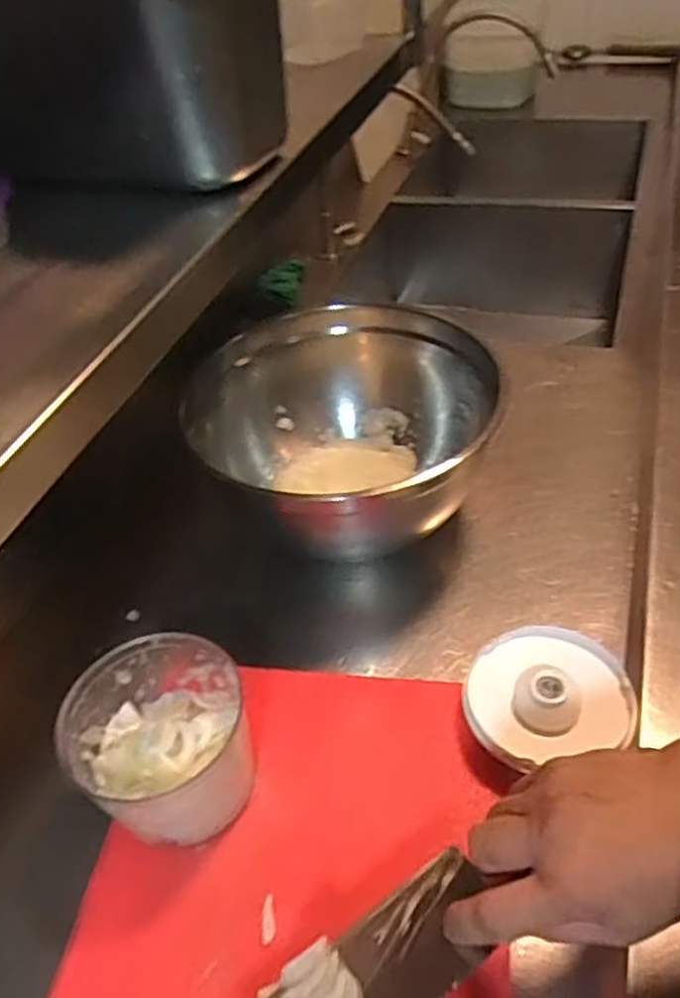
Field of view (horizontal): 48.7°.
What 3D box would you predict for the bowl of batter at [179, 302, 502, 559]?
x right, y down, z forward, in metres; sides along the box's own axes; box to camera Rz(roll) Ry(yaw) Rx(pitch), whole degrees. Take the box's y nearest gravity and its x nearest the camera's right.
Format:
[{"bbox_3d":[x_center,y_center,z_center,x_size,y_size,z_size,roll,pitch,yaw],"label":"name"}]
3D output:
[{"bbox_3d":[0.015,-0.064,0.790,0.263,0.163,0.275,-4,43,4],"label":"bowl of batter"}]

